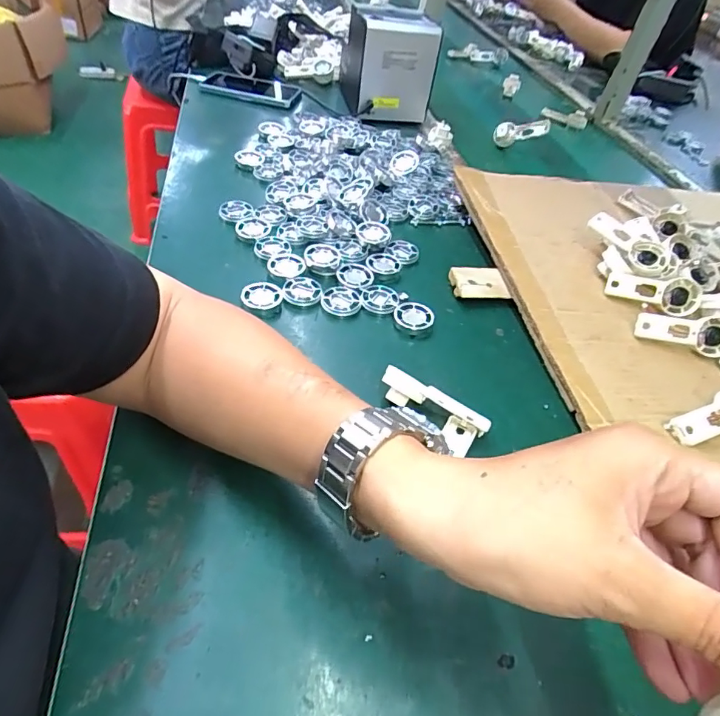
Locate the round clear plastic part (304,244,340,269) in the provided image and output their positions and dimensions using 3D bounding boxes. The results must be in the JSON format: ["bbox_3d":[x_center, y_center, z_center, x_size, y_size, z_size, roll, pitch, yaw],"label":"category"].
[{"bbox_3d":[-0.040,-0.109,0.522,0.037,0.009,0.034,3,46,-3],"label":"round clear plastic part"}]

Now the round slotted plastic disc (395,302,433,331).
[{"bbox_3d":[0.053,-0.040,0.482,0.038,0.013,0.035,6,45,-6],"label":"round slotted plastic disc"}]

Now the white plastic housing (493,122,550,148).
[{"bbox_3d":[0.285,-0.397,0.853,0.097,0.042,0.033,8,39,42],"label":"white plastic housing"}]

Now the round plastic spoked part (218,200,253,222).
[{"bbox_3d":[-0.147,-0.175,0.576,0.039,0.006,0.036,6,45,-6],"label":"round plastic spoked part"}]

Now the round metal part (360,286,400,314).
[{"bbox_3d":[0.020,-0.059,0.498,0.037,0.010,0.037,6,45,-6],"label":"round metal part"}]

